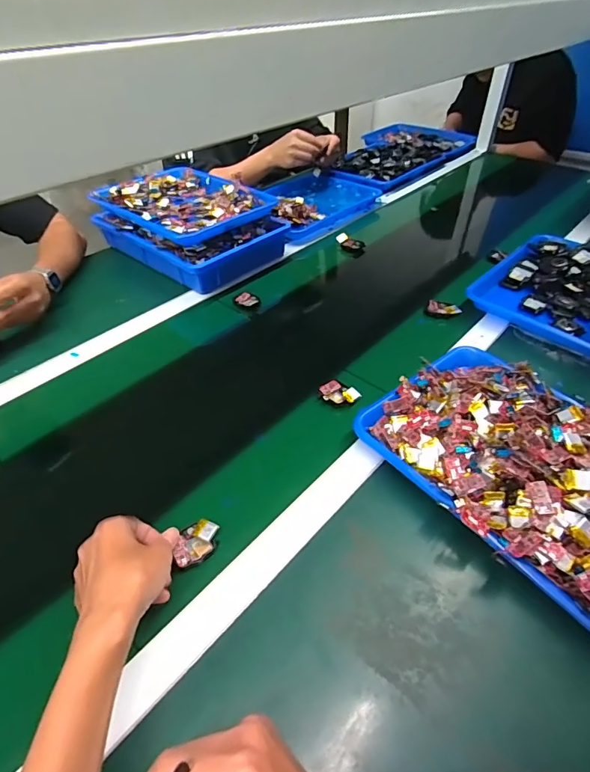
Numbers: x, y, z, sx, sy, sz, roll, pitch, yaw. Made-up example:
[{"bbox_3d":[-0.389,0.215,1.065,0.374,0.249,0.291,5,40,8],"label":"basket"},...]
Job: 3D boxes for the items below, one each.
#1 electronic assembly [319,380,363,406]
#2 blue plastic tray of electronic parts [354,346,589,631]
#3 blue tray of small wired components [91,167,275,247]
[{"bbox_3d":[0.062,0.009,0.589,0.055,0.013,0.037,13,46,14],"label":"electronic assembly"},{"bbox_3d":[0.257,0.074,0.469,0.241,0.082,0.332,-32,52,-28],"label":"blue plastic tray of electronic parts"},{"bbox_3d":[-0.219,-0.366,0.851,0.303,0.035,0.238,29,52,29],"label":"blue tray of small wired components"}]

